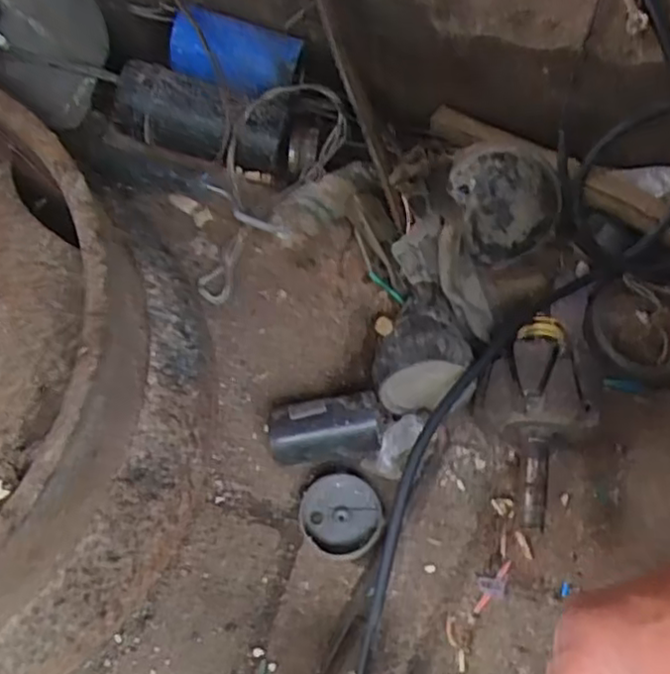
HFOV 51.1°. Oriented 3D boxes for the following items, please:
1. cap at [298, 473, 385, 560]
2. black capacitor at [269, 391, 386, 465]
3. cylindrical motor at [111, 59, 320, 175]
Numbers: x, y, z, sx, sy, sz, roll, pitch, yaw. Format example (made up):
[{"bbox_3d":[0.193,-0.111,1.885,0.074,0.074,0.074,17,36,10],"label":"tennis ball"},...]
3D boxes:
[{"bbox_3d":[0.004,0.120,0.469,0.053,0.017,0.056,-1,68,3],"label":"cap"},{"bbox_3d":[-0.006,0.065,0.486,0.078,0.043,0.042,-8,68,0],"label":"black capacitor"},{"bbox_3d":[-0.090,-0.165,0.538,0.157,0.050,0.053,16,69,-4],"label":"cylindrical motor"}]

